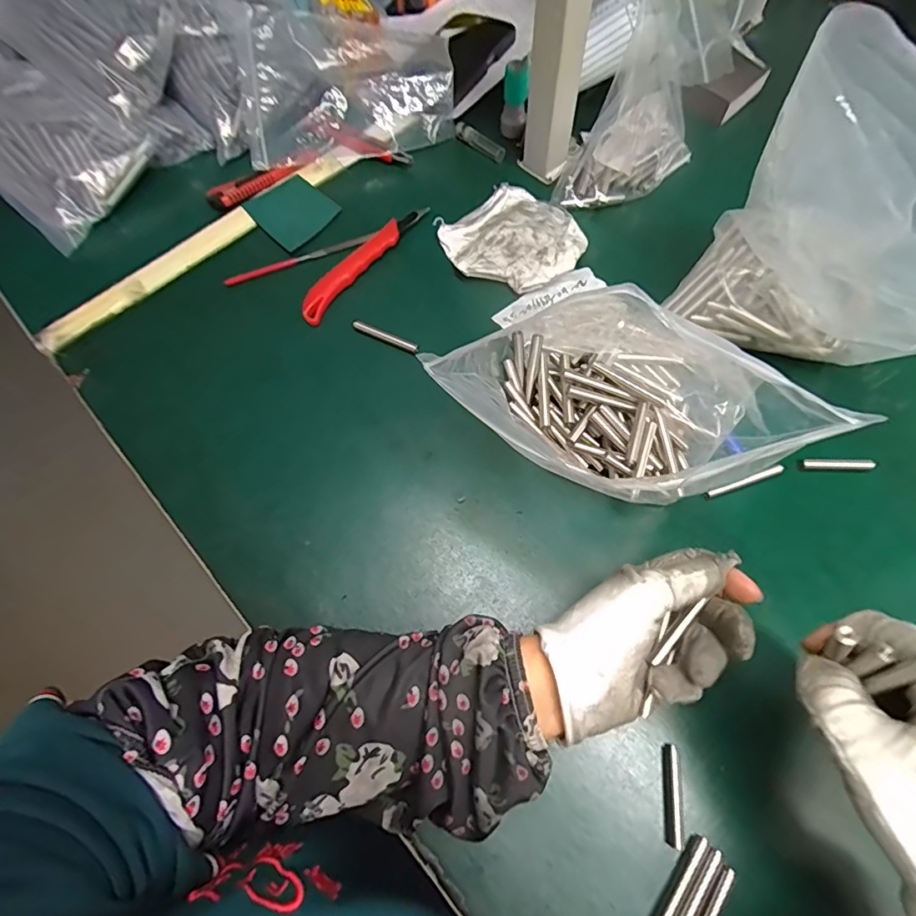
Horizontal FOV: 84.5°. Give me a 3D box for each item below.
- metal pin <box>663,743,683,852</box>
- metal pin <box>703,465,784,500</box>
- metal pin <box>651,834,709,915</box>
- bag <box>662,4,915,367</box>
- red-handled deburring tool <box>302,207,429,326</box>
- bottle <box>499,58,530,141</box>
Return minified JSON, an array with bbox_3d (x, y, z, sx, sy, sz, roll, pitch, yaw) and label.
[{"bbox_3d":[0.120,0.187,0.280,0.009,0.005,0.049,6,66,5],"label":"metal pin"},{"bbox_3d":[0.198,0.016,0.348,0.059,0.008,0.005,-19,69,-5],"label":"metal pin"},{"bbox_3d":[0.117,0.222,0.265,0.008,0.006,0.048,35,72,16],"label":"metal pin"},{"bbox_3d":[0.228,-0.117,0.304,0.080,0.187,0.163,-37,70,-14],"label":"bag"},{"bbox_3d":[-0.082,-0.172,0.436,0.021,0.013,0.150,34,72,15],"label":"red-handled deburring tool"},{"bbox_3d":[0.053,-0.335,0.472,0.024,0.055,0.020,4,66,4],"label":"bottle"}]

